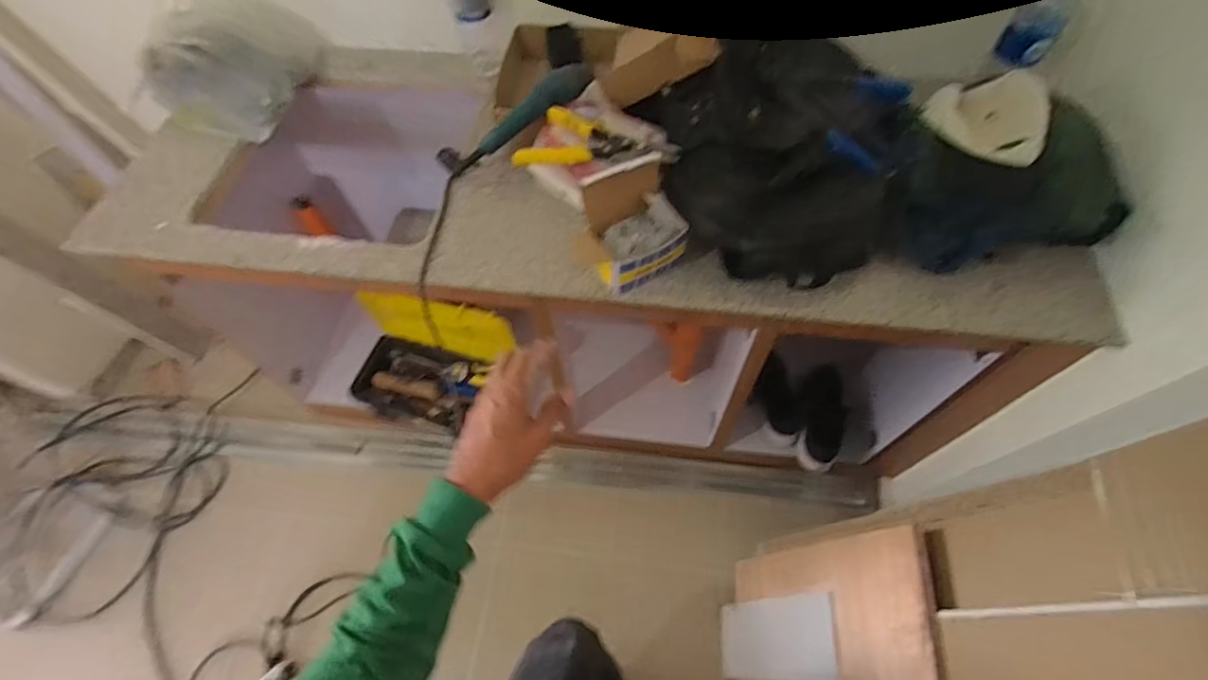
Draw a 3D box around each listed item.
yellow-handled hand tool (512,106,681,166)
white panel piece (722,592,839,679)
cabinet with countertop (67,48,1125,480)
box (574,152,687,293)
[{"bbox_3d":[-0.008,-0.279,0.794,0.222,0.037,0.124,22,63,14],"label":"yellow-handled hand tool"},{"bbox_3d":[0.372,0.664,1.188,0.011,0.410,0.158,17,56,-15],"label":"white panel piece"},{"bbox_3d":[-0.053,-0.164,1.326,1.698,0.799,0.671,5,60,5],"label":"cabinet with countertop"},{"bbox_3d":[0.037,-0.165,0.785,0.158,0.148,0.110,-26,62,-13],"label":"box"}]

